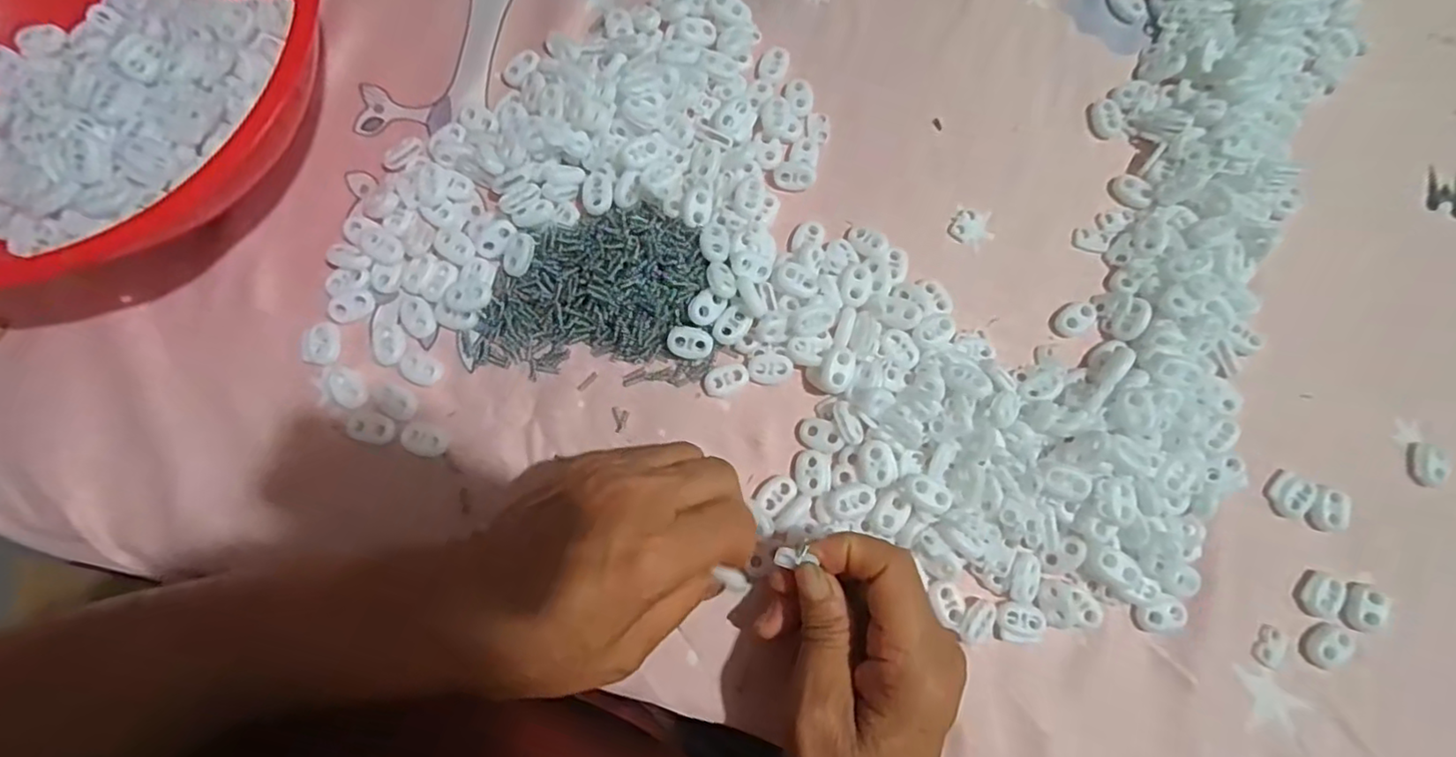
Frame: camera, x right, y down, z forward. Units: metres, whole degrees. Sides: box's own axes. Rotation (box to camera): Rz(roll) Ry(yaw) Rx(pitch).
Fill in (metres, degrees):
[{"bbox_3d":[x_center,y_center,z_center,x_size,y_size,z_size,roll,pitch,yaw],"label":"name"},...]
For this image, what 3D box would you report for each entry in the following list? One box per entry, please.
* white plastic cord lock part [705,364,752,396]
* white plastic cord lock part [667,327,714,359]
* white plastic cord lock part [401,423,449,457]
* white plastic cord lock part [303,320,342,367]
[{"bbox_3d":[-0.001,0.000,0.320,0.023,0.004,0.013,-20,80,-5],"label":"white plastic cord lock part"},{"bbox_3d":[-0.019,-0.017,0.318,0.022,0.004,0.015,20,94,-11],"label":"white plastic cord lock part"},{"bbox_3d":[-0.148,0.030,0.311,0.021,0.004,0.015,20,79,3],"label":"white plastic cord lock part"},{"bbox_3d":[-0.201,-0.017,0.317,0.016,0.007,0.021,10,79,1],"label":"white plastic cord lock part"}]

